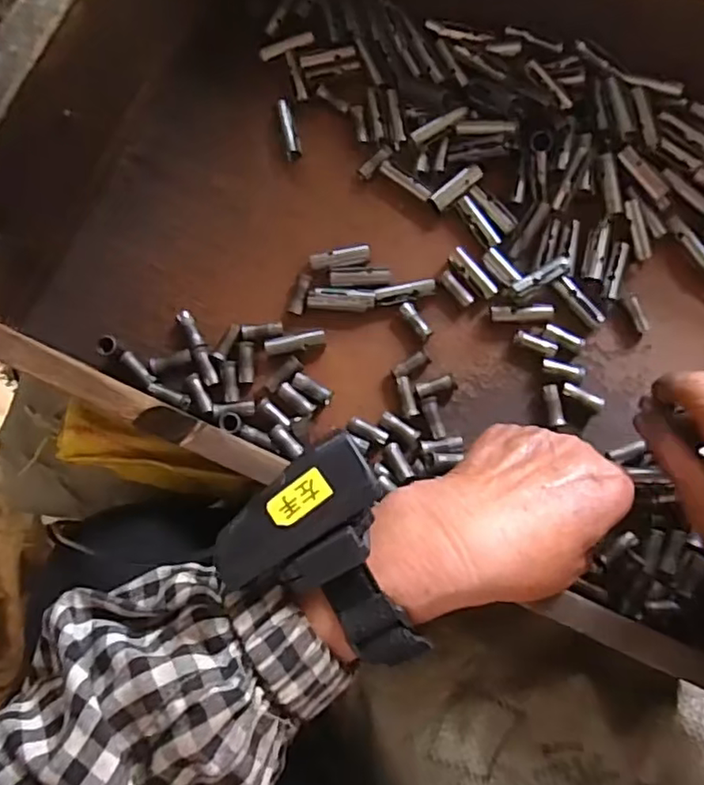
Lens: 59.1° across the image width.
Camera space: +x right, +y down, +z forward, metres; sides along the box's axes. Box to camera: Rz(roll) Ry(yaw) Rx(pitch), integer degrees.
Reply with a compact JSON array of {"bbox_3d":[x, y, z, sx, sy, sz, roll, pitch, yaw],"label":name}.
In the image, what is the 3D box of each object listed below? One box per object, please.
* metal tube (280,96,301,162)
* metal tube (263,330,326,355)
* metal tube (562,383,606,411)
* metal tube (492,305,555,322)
[{"bbox_3d":[-0.040,-0.170,0.400,0.009,0.010,0.039,-12,80,1],"label":"metal tube"},{"bbox_3d":[-0.034,-0.031,0.374,0.036,0.008,0.009,-15,80,0],"label":"metal tube"},{"bbox_3d":[0.136,0.002,0.362,0.025,0.005,0.008,28,83,7],"label":"metal tube"},{"bbox_3d":[0.103,-0.048,0.374,0.037,0.006,0.010,0,80,3],"label":"metal tube"}]

